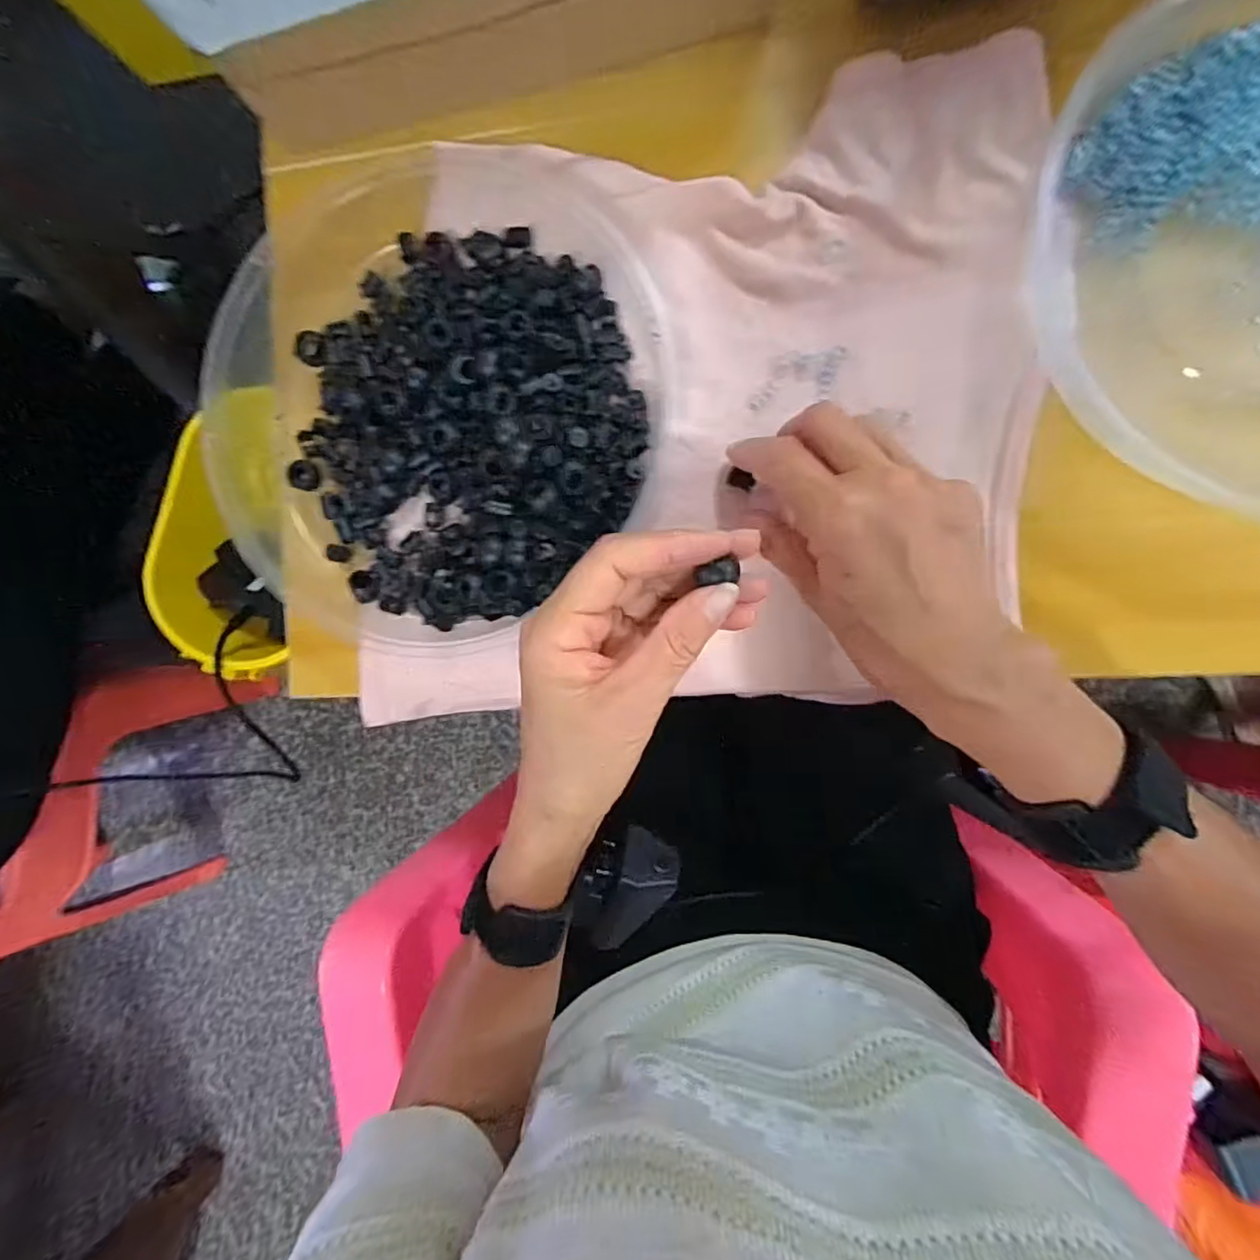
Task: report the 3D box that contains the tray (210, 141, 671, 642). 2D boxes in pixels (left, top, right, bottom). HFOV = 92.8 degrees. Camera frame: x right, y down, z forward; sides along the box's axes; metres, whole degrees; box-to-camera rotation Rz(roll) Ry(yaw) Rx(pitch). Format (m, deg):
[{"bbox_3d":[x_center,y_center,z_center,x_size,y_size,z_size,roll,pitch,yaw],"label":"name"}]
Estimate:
[{"bbox_3d":[-0.102,-0.115,0.308,0.234,0.030,0.252,0,93,8],"label":"tray"}]

